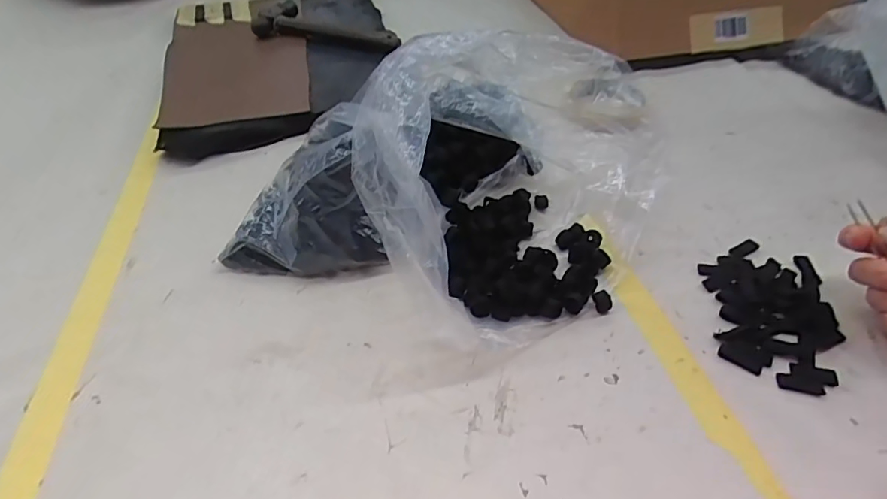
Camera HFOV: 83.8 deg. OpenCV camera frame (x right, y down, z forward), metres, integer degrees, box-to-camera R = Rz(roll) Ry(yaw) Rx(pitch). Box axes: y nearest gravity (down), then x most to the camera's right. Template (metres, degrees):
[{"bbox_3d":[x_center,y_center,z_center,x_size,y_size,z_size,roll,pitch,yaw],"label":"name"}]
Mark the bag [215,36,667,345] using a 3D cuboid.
[{"bbox_3d":[0.020,-0.067,0.361,0.249,0.145,0.227,21,49,20],"label":"bag"}]

